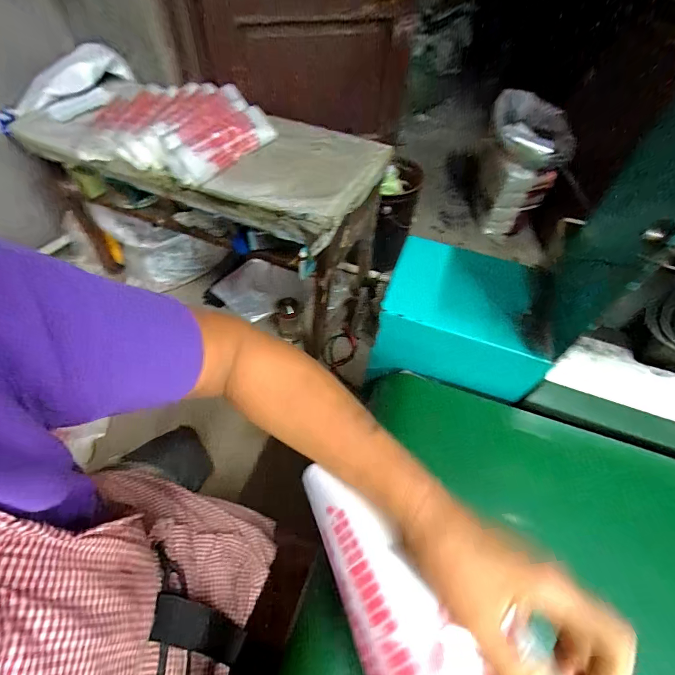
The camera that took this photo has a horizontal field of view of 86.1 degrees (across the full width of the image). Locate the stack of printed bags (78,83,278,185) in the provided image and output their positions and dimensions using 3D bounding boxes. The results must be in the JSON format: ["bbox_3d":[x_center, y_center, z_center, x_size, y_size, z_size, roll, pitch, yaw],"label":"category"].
[{"bbox_3d":[-0.423,-0.552,0.940,0.450,0.101,0.342,19,55,12],"label":"stack of printed bags"}]

